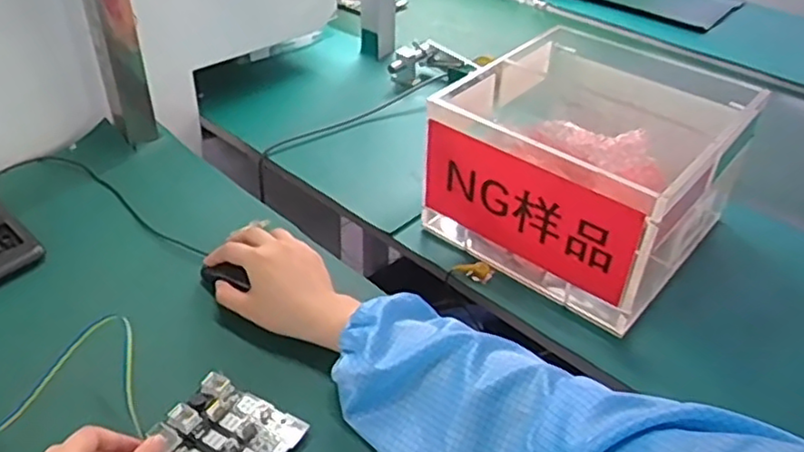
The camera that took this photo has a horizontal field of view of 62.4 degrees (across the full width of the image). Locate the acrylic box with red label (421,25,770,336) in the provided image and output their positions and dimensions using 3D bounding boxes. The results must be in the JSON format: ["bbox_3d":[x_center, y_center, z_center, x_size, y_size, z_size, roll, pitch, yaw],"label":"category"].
[{"bbox_3d":[0.194,-0.069,0.728,0.273,0.169,0.256,28,44,29],"label":"acrylic box with red label"}]

